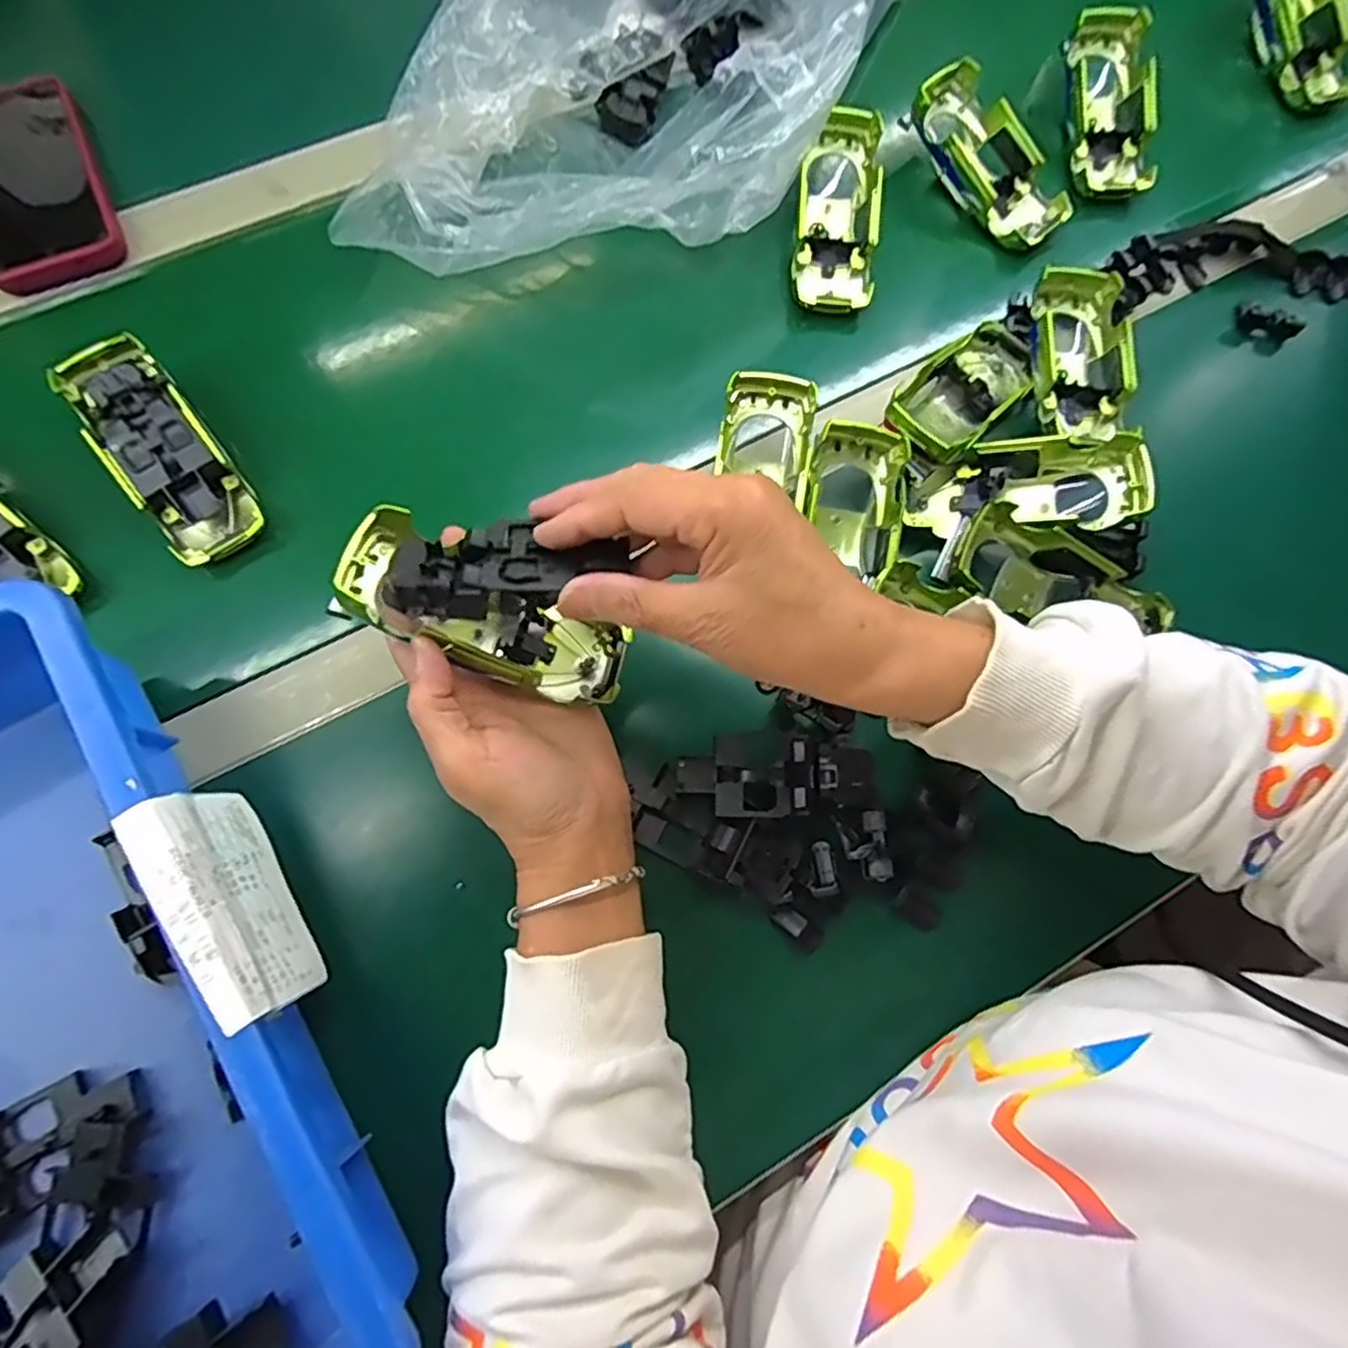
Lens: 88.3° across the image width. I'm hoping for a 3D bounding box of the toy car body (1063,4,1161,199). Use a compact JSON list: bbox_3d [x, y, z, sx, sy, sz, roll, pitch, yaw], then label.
[{"bbox_3d":[0.318,-0.415,0.510,0.057,0.034,0.135,1,85,-2],"label":"toy car body"}]

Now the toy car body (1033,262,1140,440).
[{"bbox_3d":[0.255,-0.202,0.440,0.055,0.033,0.113,11,74,-3],"label":"toy car body"}]

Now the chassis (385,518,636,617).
[{"bbox_3d":[-0.068,-0.045,0.291,0.099,0.022,0.044,-7,72,-6],"label":"chassis"}]

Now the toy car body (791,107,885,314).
[{"bbox_3d":[0.111,-0.308,0.474,0.053,0.037,0.132,7,84,0],"label":"toy car body"}]

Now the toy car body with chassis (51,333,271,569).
[{"bbox_3d":[-0.292,-0.127,0.399,0.055,0.028,0.133,-36,93,-13],"label":"toy car body with chassis"}]

